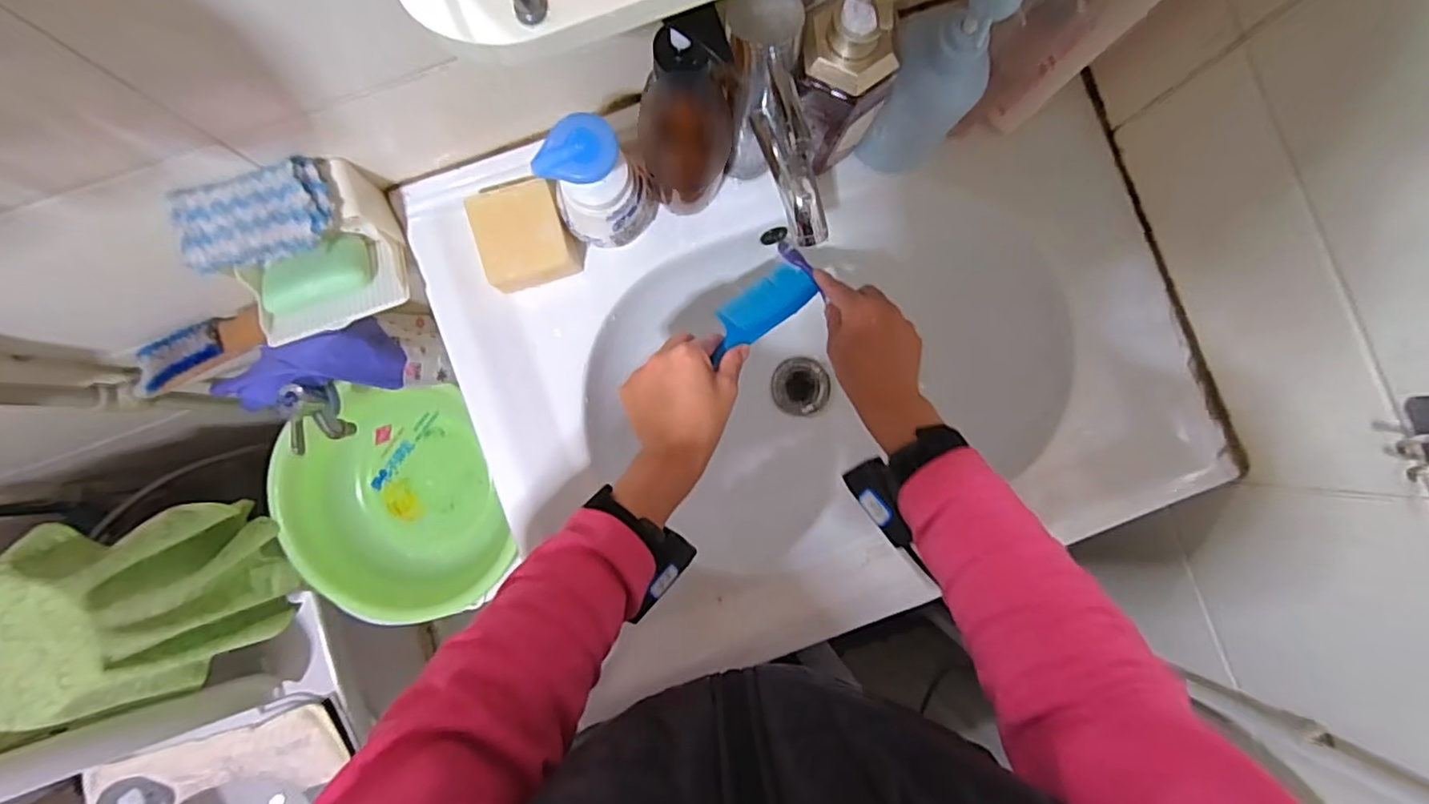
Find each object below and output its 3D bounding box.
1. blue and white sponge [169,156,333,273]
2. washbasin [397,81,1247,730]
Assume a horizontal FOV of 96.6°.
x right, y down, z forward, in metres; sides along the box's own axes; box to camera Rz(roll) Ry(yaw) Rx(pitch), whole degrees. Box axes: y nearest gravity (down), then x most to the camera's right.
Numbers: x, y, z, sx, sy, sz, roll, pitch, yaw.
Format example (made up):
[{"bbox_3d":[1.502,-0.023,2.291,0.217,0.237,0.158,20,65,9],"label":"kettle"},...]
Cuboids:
[{"bbox_3d":[-0.319,-0.130,0.445,0.094,0.030,0.054,-19,88,-2],"label":"blue and white sponge"},{"bbox_3d":[0.097,-0.051,0.636,0.603,0.185,0.460,-20,88,-3],"label":"washbasin"}]

